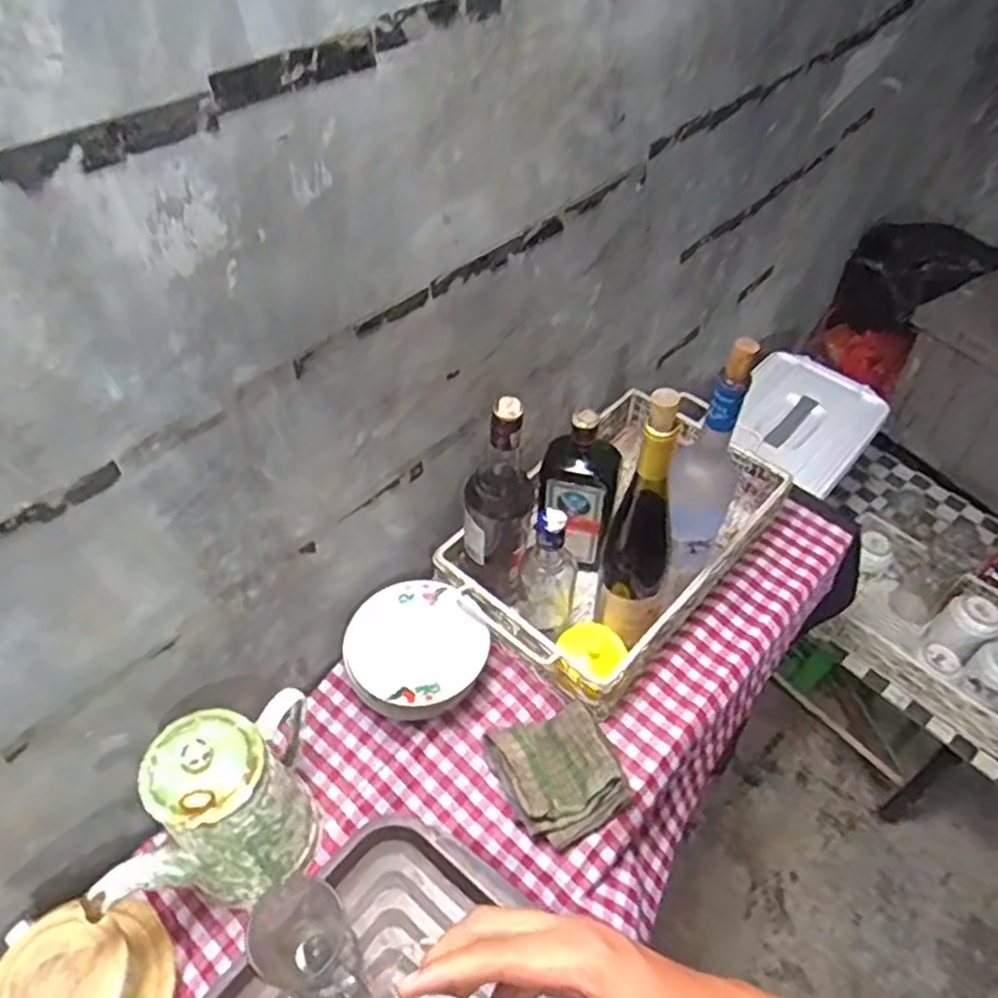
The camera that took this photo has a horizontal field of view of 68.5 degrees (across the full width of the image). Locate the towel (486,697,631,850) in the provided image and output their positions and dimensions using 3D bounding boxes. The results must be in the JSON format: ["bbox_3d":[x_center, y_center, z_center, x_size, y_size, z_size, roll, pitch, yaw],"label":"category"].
[{"bbox_3d":[0.061,0.277,0.745,0.116,0.040,0.127,-17,51,-17],"label":"towel"}]

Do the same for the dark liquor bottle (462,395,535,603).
[{"bbox_3d":[-0.003,0.001,0.789,0.074,0.264,0.071,20,50,15],"label":"dark liquor bottle"}]

